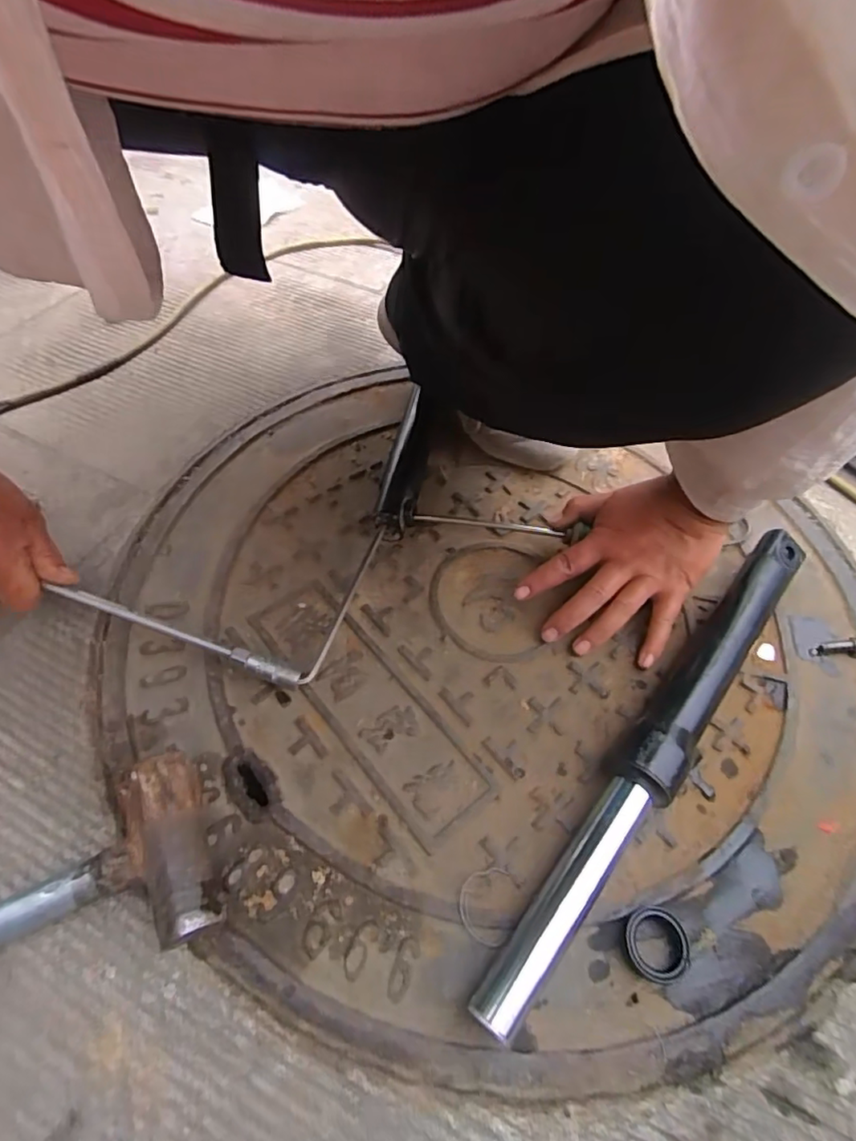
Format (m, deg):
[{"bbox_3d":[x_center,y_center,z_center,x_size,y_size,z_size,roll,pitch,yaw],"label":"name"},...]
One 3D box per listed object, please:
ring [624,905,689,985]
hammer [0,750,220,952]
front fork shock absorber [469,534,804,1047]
[{"bbox_3d":[0.129,0.211,0.328,0.034,0.013,0.037,1,55,-2],"label":"ring"},{"bbox_3d":[-0.260,0.186,0.305,0.280,0.040,0.098,-15,57,-13],"label":"hammer"},{"bbox_3d":[0.159,0.109,0.385,0.034,0.039,0.394,35,60,20],"label":"front fork shock absorber"}]

